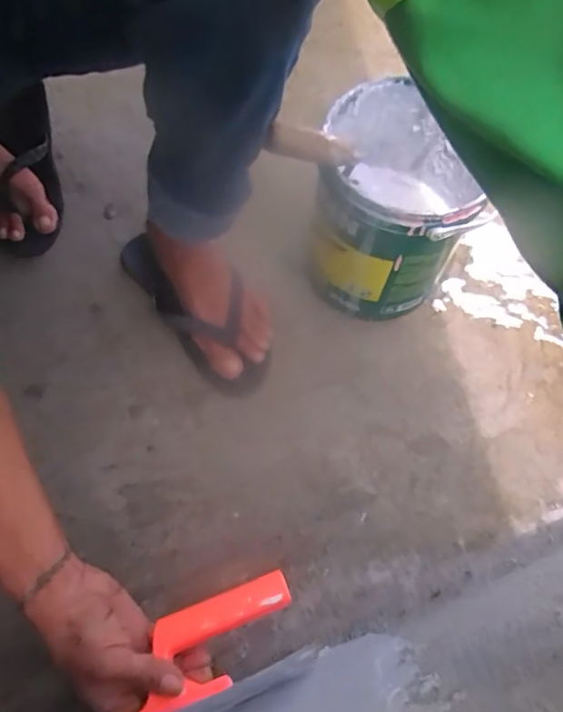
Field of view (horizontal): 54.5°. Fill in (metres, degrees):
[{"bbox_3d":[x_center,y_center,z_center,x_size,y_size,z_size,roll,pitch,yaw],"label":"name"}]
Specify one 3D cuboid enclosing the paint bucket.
[{"bbox_3d":[0.119,-0.158,0.605,0.170,0.201,0.172,1,67,-2],"label":"paint bucket"}]

